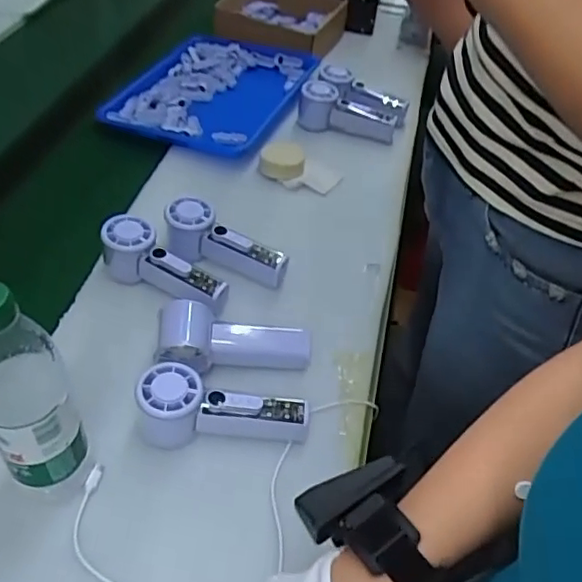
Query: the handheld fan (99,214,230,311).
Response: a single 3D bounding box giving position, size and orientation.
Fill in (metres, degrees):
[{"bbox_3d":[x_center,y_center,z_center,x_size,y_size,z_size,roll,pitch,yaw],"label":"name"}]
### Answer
[{"bbox_3d":[-0.137,-0.026,0.675,0.149,0.060,0.043,24,47,16],"label":"handheld fan"}]

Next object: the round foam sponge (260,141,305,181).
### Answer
[{"bbox_3d":[-0.013,-0.184,0.868,0.061,0.026,0.057,4,44,-4],"label":"round foam sponge"}]

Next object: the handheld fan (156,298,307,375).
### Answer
[{"bbox_3d":[-0.059,0.047,0.620,0.152,0.048,0.061,0,45,-8],"label":"handheld fan"}]

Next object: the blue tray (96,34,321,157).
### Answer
[{"bbox_3d":[-0.123,-0.330,0.990,0.256,0.033,0.322,17,45,10],"label":"blue tray"}]

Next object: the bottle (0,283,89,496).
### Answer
[{"bbox_3d":[-0.196,0.075,0.452,0.058,0.221,0.067,-20,50,-25],"label":"bottle"}]

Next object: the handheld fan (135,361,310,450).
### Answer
[{"bbox_3d":[-0.061,0.111,0.552,0.150,0.055,0.052,9,44,1],"label":"handheld fan"}]

